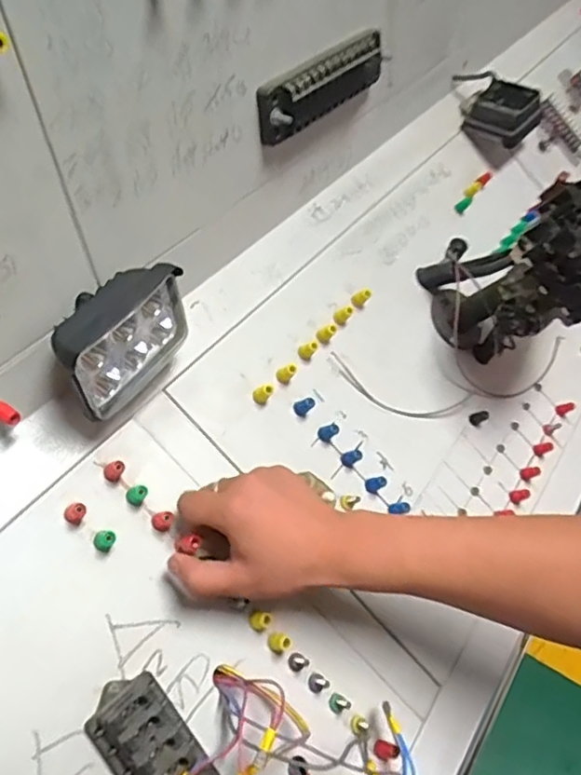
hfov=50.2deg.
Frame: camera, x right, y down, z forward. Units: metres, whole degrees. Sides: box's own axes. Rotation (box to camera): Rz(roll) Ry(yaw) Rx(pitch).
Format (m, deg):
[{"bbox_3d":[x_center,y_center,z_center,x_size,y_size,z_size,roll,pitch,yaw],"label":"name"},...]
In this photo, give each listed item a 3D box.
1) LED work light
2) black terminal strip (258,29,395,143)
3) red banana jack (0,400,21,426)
[{"bbox_3d":[-0.128,-0.034,0.456,0.046,0.078,0.114,22,50,26],"label":"LED work light"},{"bbox_3d":[0.038,-0.289,0.586,0.021,0.050,0.192,25,52,28],"label":"black terminal strip"},{"bbox_3d":[-0.197,0.017,0.426,0.026,0.010,0.012,26,53,29],"label":"red banana jack"}]

